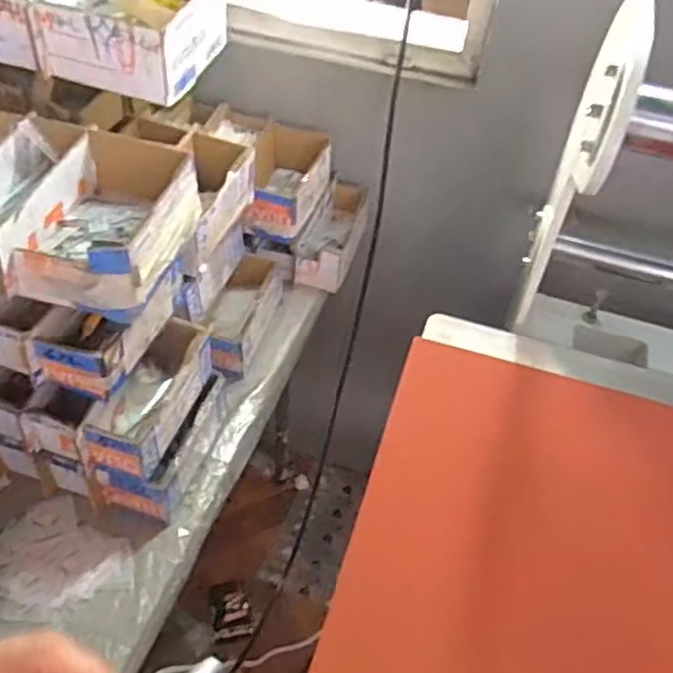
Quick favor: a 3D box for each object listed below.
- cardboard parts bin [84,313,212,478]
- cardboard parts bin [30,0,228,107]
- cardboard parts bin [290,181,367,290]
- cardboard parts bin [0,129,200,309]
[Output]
[{"bbox_3d":[-0.189,0.060,0.681,0.076,0.072,0.156,17,49,10],"label":"cardboard parts bin"},{"bbox_3d":[-0.208,-0.321,0.696,0.154,0.075,0.174,13,48,6],"label":"cardboard parts bin"},{"bbox_3d":[-0.001,-0.149,0.983,0.069,0.077,0.186,14,48,8],"label":"cardboard parts bin"},{"bbox_3d":[-0.202,-0.109,0.610,0.122,0.070,0.187,13,48,6],"label":"cardboard parts bin"}]

